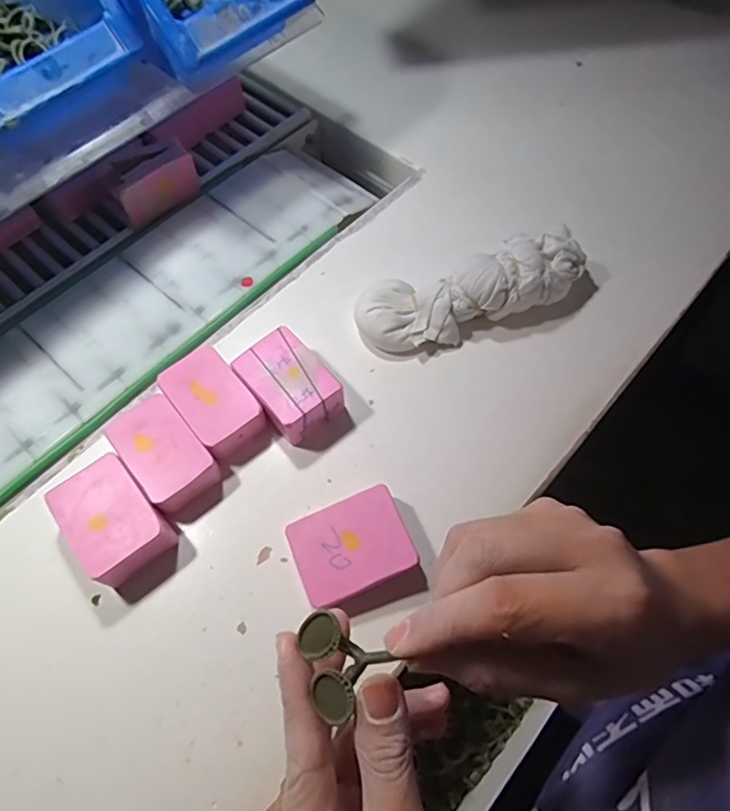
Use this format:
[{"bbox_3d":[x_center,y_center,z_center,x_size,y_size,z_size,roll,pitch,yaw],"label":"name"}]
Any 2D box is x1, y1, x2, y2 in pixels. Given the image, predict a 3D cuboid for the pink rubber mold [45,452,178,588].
[{"bbox_3d":[-0.158,0.072,0.348,0.050,0.031,0.071,-35,69,-17],"label":"pink rubber mold"}]

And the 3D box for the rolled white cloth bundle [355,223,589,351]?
[{"bbox_3d":[0.084,-0.091,0.424,0.185,0.046,0.066,-15,64,-8],"label":"rolled white cloth bundle"}]

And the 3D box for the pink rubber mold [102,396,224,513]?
[{"bbox_3d":[-0.135,0.032,0.370,0.045,0.026,0.073,-38,70,-18],"label":"pink rubber mold"}]

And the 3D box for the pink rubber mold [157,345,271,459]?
[{"bbox_3d":[-0.107,-0.002,0.387,0.045,0.024,0.074,-38,70,-18],"label":"pink rubber mold"}]

